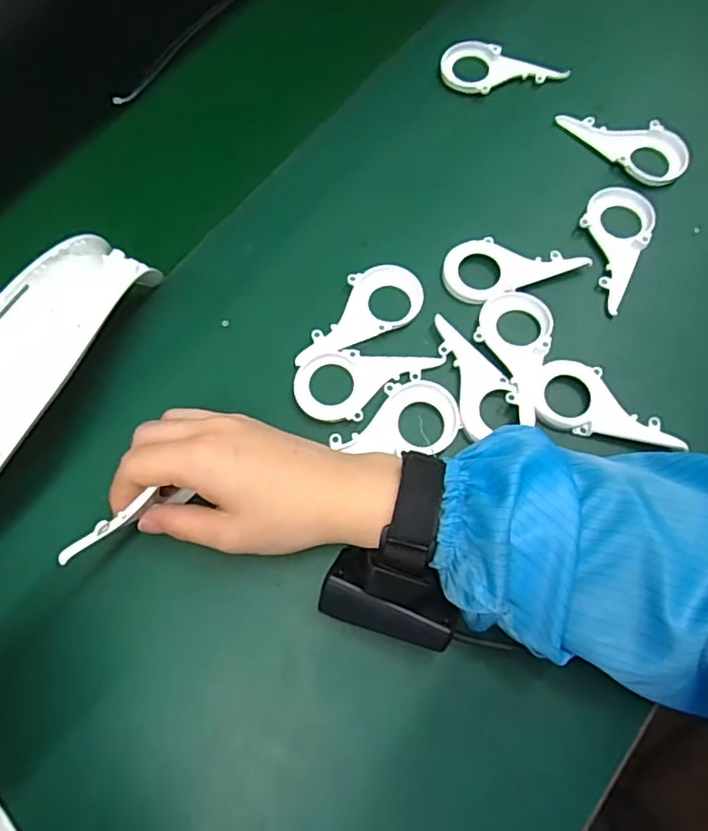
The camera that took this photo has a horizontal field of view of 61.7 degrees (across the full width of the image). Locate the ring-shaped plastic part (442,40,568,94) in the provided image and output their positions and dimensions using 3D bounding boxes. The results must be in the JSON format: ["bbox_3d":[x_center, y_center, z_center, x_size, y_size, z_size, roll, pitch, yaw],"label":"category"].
[{"bbox_3d":[0.112,-0.269,0.454,0.090,0.005,0.048,-12,72,-4],"label":"ring-shaped plastic part"}]

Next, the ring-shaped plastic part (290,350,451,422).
[{"bbox_3d":[0.009,-0.018,0.370,0.090,0.004,0.044,2,72,1],"label":"ring-shaped plastic part"}]

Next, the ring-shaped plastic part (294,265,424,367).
[{"bbox_3d":[0.000,-0.069,0.384,0.091,0.006,0.047,-21,73,-7],"label":"ring-shaped plastic part"}]

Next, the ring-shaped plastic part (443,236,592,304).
[{"bbox_3d":[0.103,-0.103,0.392,0.092,0.005,0.045,-20,73,-7],"label":"ring-shaped plastic part"}]

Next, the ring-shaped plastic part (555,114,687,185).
[{"bbox_3d":[0.196,-0.199,0.425,0.045,0.014,0.090,-41,76,-12],"label":"ring-shaped plastic part"}]

